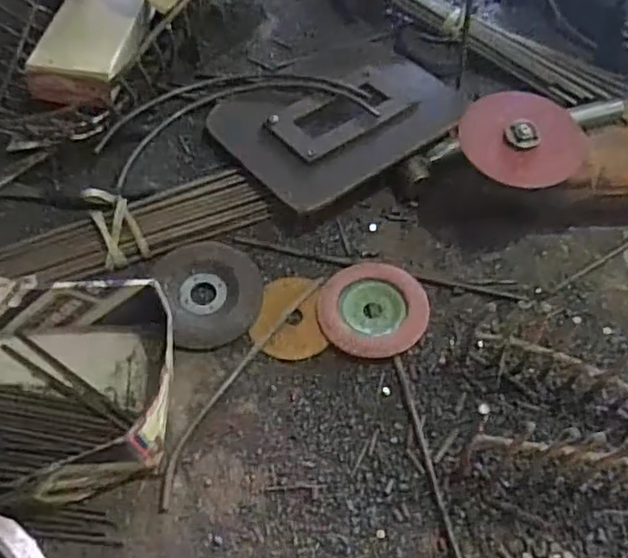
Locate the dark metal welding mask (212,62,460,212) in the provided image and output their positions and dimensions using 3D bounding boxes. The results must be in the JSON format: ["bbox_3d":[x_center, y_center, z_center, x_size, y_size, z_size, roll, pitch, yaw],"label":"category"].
[{"bbox_3d":[0.023,-0.162,0.635,0.214,0.029,0.171,-32,64,-19],"label":"dark metal welding mask"}]

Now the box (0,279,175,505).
[{"bbox_3d":[-0.219,0.080,0.461,0.235,0.062,0.151,-4,59,-4],"label":"box"}]

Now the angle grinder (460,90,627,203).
[{"bbox_3d":[0.316,-0.102,0.575,0.382,0.088,0.099,-2,58,-3],"label":"angle grinder"}]

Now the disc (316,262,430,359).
[{"bbox_3d":[0.049,0.024,0.535,0.088,0.011,0.083,1,58,-1],"label":"disc"}]

